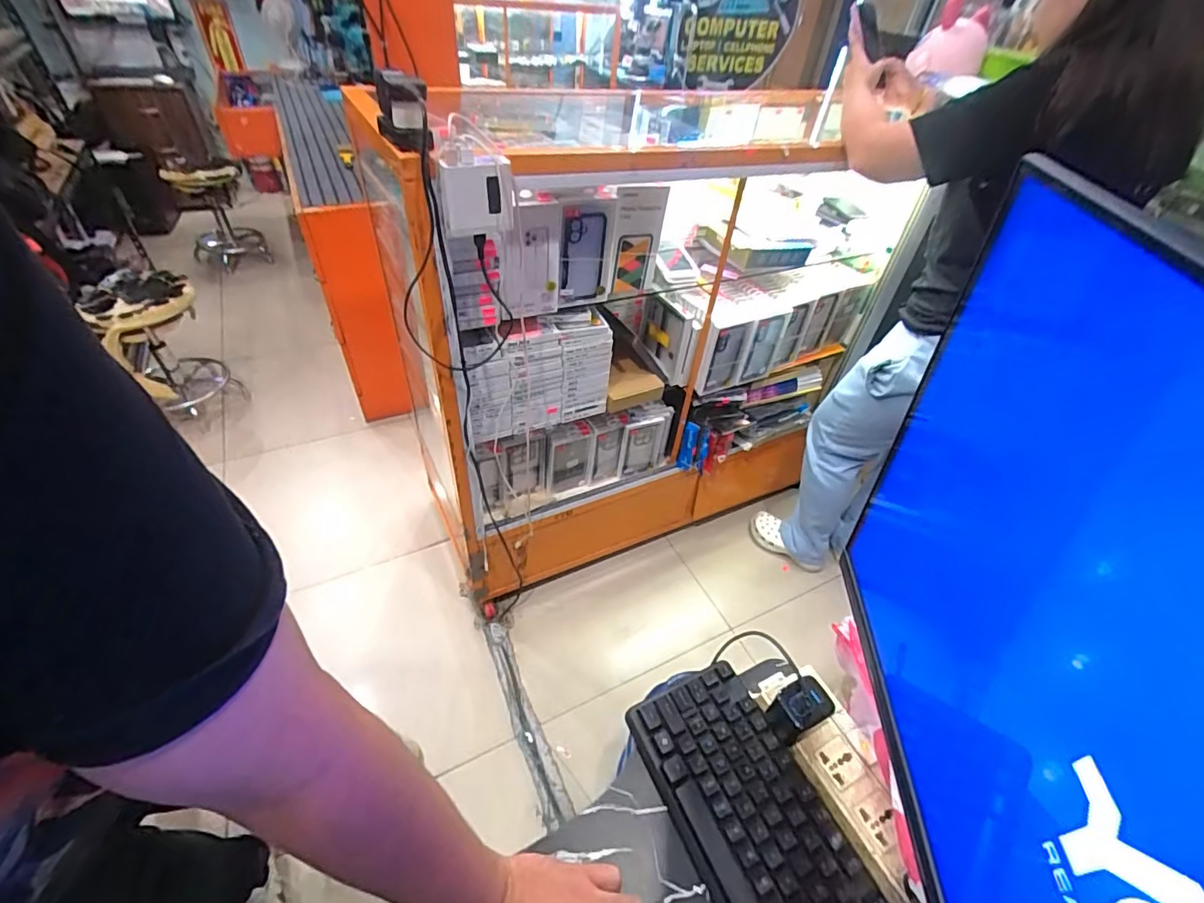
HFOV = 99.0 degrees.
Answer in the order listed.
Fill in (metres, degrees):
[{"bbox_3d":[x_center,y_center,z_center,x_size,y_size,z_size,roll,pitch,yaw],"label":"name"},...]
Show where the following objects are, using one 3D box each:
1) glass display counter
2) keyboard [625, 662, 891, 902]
[{"bbox_3d":[0.120,-0.259,1.352,1.150,1.070,0.460,-18,50,-24],"label":"glass display counter"},{"bbox_3d":[0.171,0.382,0.411,0.122,0.031,0.410,-16,47,-21],"label":"keyboard"}]

